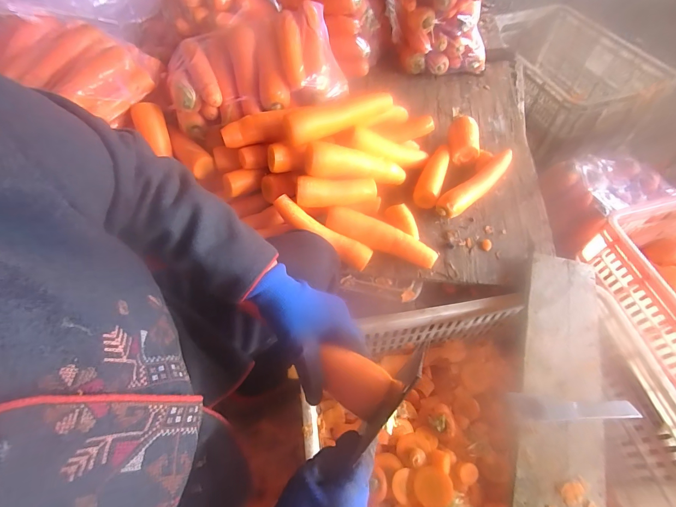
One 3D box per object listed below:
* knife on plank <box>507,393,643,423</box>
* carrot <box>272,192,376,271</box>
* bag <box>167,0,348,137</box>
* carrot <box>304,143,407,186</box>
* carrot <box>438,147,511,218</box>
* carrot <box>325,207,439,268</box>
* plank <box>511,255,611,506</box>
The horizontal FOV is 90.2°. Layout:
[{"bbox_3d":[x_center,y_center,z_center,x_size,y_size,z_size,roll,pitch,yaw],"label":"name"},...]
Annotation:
[{"bbox_3d":[0.309,0.205,0.439,0.157,0.011,0.033,2,56,4],"label":"knife on plank"},{"bbox_3d":[-0.028,-0.035,0.578,0.185,0.030,0.035,32,62,3],"label":"carrot"},{"bbox_3d":[-0.178,-0.395,0.685,0.343,0.101,0.296,-14,57,-7],"label":"bag"},{"bbox_3d":[0.036,-0.162,0.608,0.202,0.041,0.050,3,52,-26],"label":"carrot"},{"bbox_3d":[0.281,-0.140,0.673,0.228,0.047,0.047,-37,62,-20],"label":"carrot"},{"bbox_3d":[0.076,-0.033,0.600,0.205,0.046,0.051,17,59,13],"label":"carrot"},{"bbox_3d":[0.285,0.229,0.430,0.104,0.013,0.540,16,58,13],"label":"plank"}]

